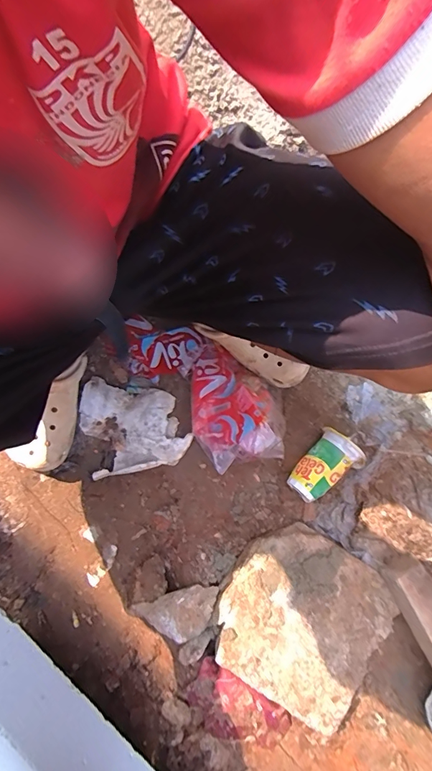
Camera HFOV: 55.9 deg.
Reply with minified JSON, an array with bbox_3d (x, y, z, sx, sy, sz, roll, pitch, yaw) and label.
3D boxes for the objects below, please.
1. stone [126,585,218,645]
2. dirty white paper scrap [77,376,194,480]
[{"bbox_3d":[-0.050,0.296,0.522,0.109,0.029,0.057,-18,80,-3],"label":"stone"},{"bbox_3d":[-0.127,0.056,0.616,0.149,0.014,0.143,-10,79,-2],"label":"dirty white paper scrap"}]

